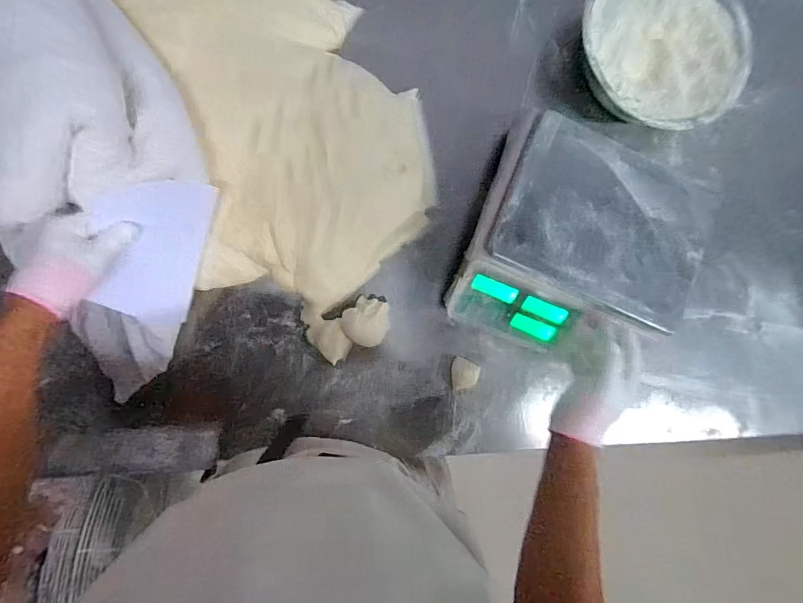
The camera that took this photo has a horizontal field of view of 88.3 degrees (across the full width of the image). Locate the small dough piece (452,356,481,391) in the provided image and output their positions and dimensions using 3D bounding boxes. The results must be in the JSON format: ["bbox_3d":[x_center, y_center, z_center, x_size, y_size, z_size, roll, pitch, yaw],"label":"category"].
[{"bbox_3d":[0.101,0.114,0.658,0.044,0.011,0.050,2,88,-8],"label":"small dough piece"}]

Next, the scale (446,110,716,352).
[{"bbox_3d":[0.269,-0.076,0.628,0.319,0.116,0.322,21,86,-7],"label":"scale"}]

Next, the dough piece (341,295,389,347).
[{"bbox_3d":[-0.054,0.031,0.628,0.070,0.033,0.070,0,88,-8],"label":"dough piece"}]

